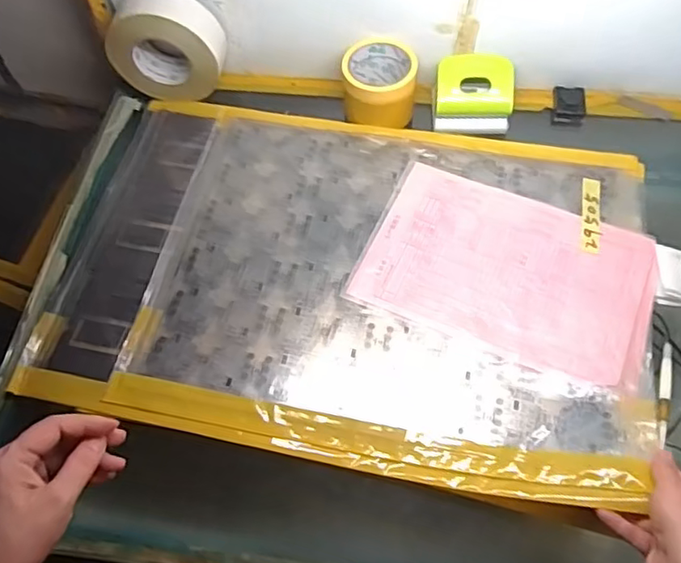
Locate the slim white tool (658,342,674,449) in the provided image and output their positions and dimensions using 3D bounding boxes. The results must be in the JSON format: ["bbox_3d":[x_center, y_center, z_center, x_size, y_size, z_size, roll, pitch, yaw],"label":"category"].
[{"bbox_3d":[0.324,0.111,0.582,0.012,0.013,0.125,21,50,12],"label":"slim white tool"}]

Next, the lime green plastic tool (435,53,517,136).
[{"bbox_3d":[0.175,-0.247,0.767,0.103,0.069,0.069,1,61,4],"label":"lime green plastic tool"}]

